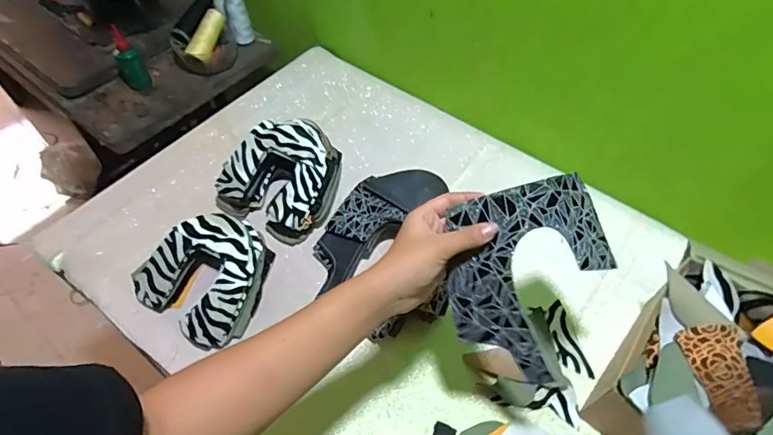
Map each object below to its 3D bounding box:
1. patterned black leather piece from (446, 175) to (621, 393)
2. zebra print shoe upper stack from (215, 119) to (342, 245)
[{"bbox_3d":[0.138,0.057,0.426,0.160,0.030,0.177,-20,99,-8],"label":"patterned black leather piece"},{"bbox_3d":[-0.151,-0.071,0.712,0.169,0.089,0.171,26,58,18],"label":"zebra print shoe upper stack"}]

